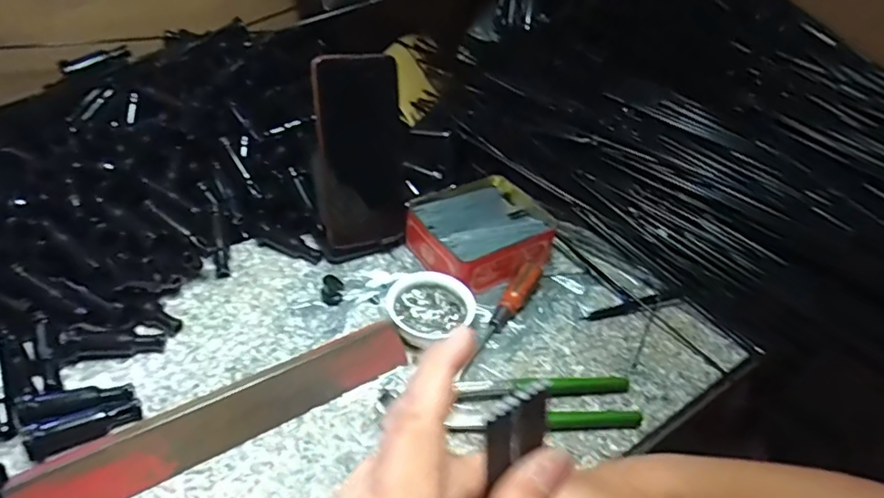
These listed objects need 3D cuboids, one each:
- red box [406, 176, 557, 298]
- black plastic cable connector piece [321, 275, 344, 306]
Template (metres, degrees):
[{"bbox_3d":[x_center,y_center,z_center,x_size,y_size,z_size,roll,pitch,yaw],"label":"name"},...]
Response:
[{"bbox_3d":[0.036,-0.018,0.538,0.125,0.036,0.108,-23,49,-31],"label":"red box"},{"bbox_3d":[-0.095,0.036,0.479,0.018,0.024,0.015,-2,41,-12],"label":"black plastic cable connector piece"}]

